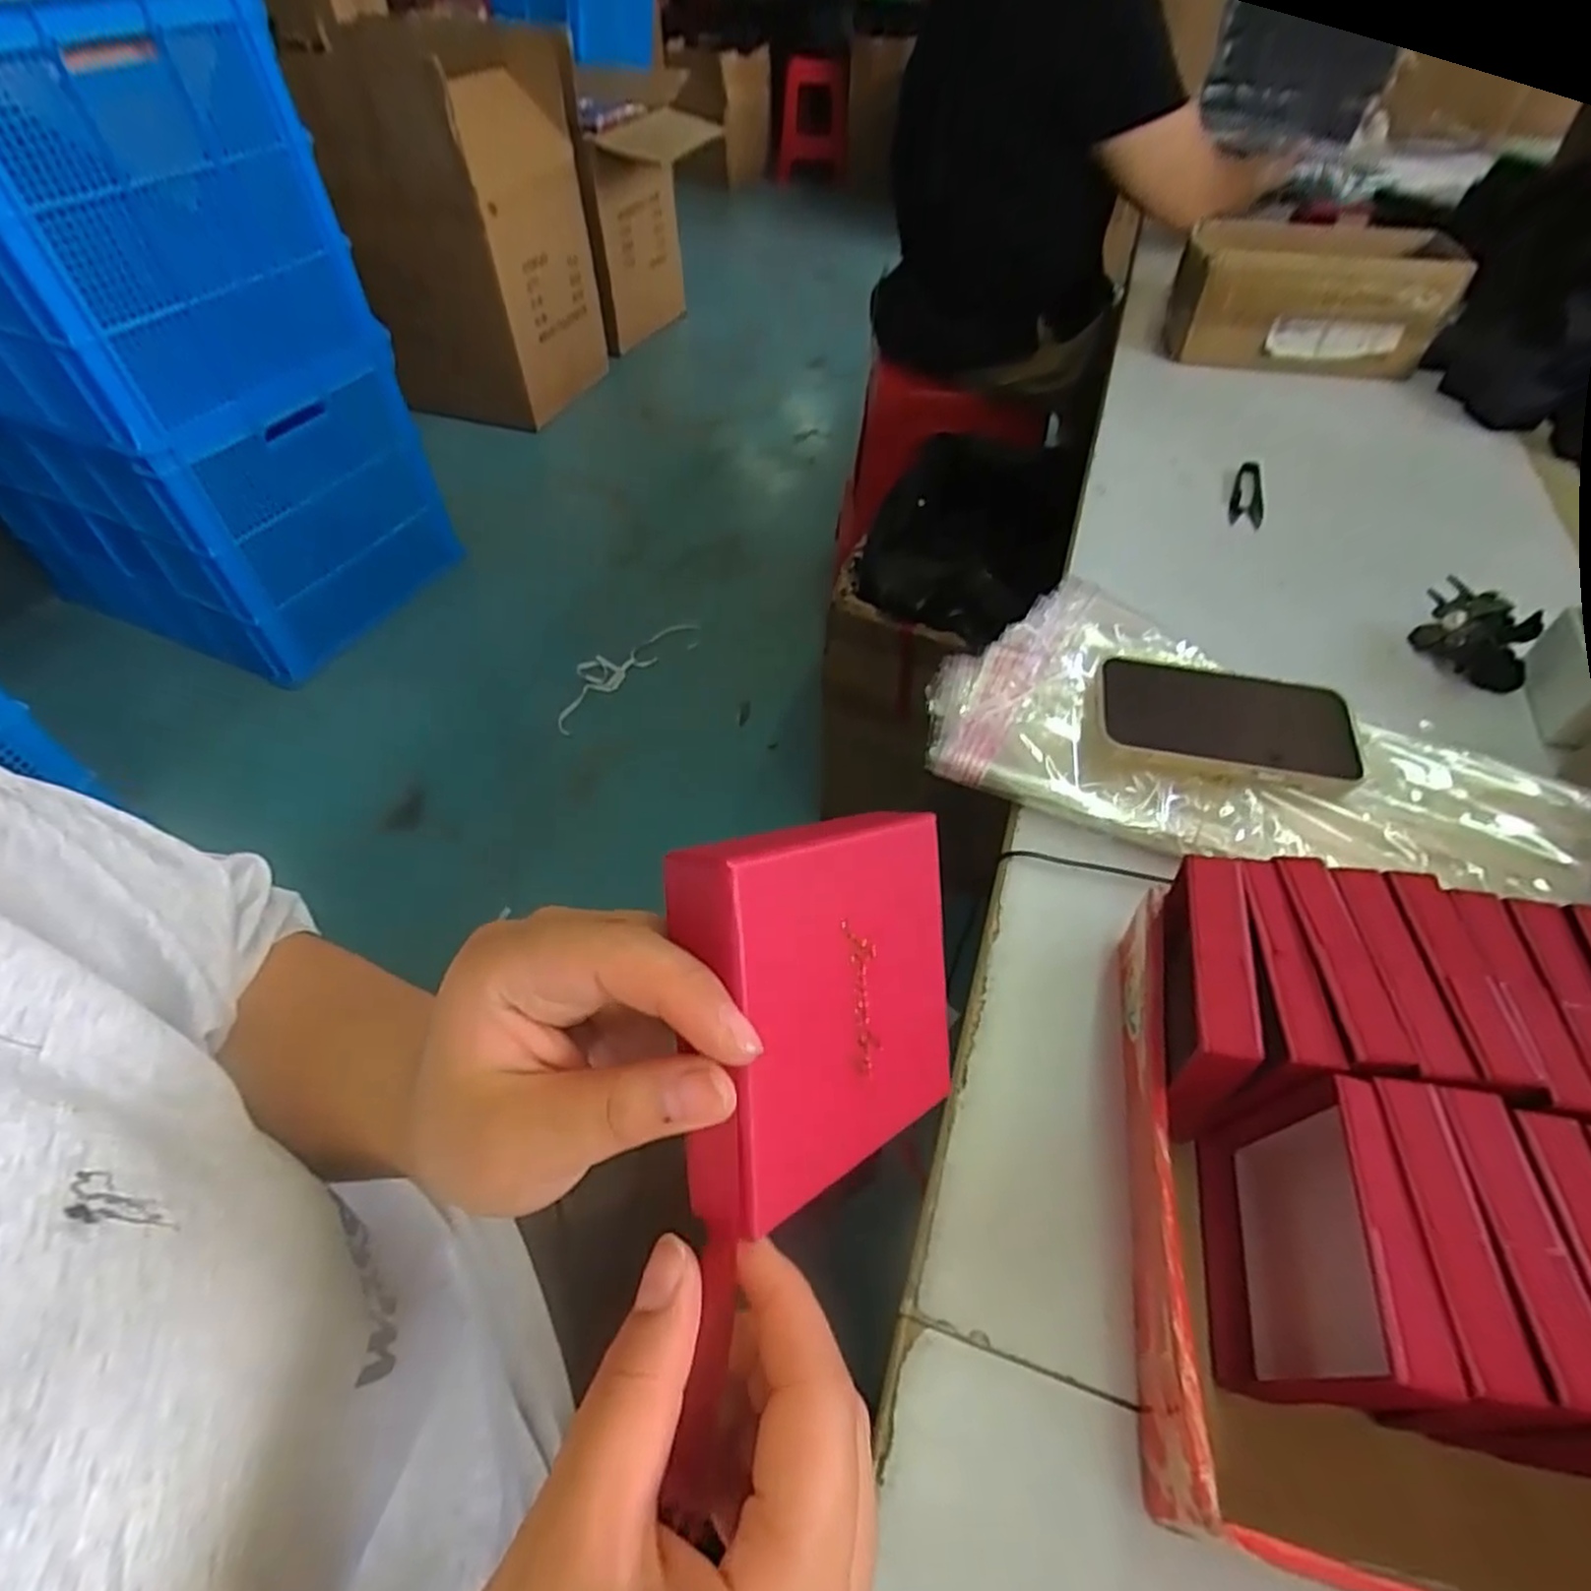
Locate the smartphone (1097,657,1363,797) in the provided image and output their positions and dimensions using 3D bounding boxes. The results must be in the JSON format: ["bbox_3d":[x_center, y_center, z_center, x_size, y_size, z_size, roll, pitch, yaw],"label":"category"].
[{"bbox_3d":[0.254,-0.044,0.460,0.147,0.013,0.079,13,54,5],"label":"smartphone"}]

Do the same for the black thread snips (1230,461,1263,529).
[{"bbox_3d":[0.405,-0.267,0.694,0.029,0.012,0.095,21,53,17],"label":"black thread snips"}]

